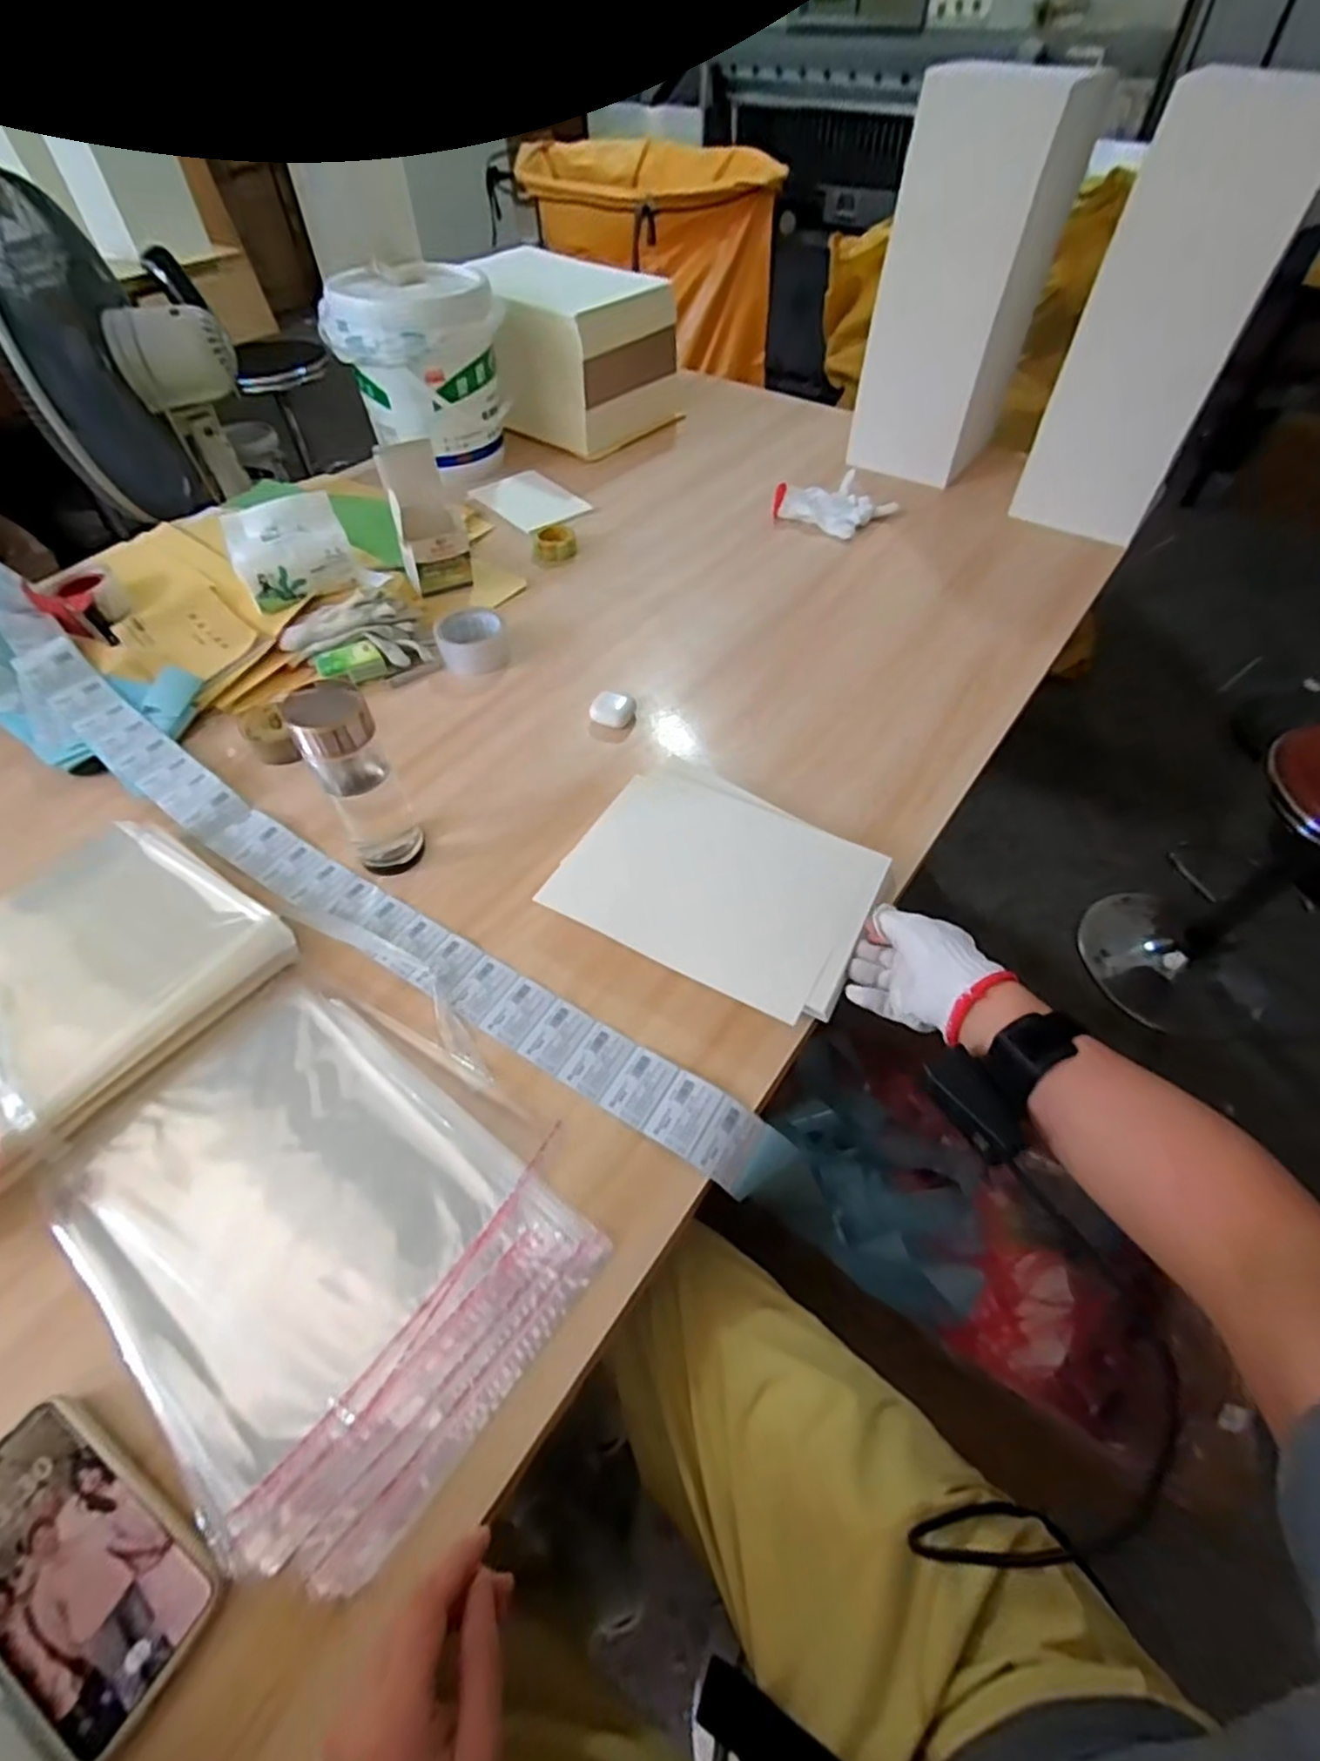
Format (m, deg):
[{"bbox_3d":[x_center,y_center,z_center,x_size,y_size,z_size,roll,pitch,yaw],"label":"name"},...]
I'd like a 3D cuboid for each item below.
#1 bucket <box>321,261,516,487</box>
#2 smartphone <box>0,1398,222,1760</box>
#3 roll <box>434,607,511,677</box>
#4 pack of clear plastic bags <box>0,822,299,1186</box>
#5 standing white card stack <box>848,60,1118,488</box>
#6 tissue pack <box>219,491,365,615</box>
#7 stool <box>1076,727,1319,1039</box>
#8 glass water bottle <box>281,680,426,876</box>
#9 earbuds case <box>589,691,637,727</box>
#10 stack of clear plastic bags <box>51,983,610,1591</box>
[{"bbox_3d":[-0.395,-0.851,1.177,0.261,0.263,0.261,-13,54,-9],"label":"bucket"},{"bbox_3d":[-0.323,0.373,0.381,0.162,0.012,0.079,27,58,20],"label":"smartphone"},{"bbox_3d":[-0.238,-0.305,0.885,0.084,0.042,0.081,0,53,0],"label":"roll"},{"bbox_3d":[-0.516,0.110,0.563,0.251,0.050,0.356,29,58,21],"label":"pack of clear plastic bags"},{"bbox_3d":[0.461,-0.891,1.062,0.205,0.450,0.197,32,60,22],"label":"standing white card stack"},{"bbox_3d":[-0.487,-0.437,0.918,0.142,0.090,0.093,-22,56,-15],"label":"tissue pack"},{"bbox_3d":[1.115,0.005,1.277,0.330,0.558,0.365,-35,60,-23],"label":"stool"},{"bbox_3d":[-0.271,-0.088,0.627,0.063,0.183,0.065,-32,59,-21],"label":"glass water bottle"},{"bbox_3d":[-0.058,-0.203,0.833,0.051,0.022,0.051,22,56,16],"label":"earbuds case"},{"bbox_3d":[-0.241,0.234,0.494,0.353,0.014,0.264,30,59,21],"label":"stack of clear plastic bags"}]

